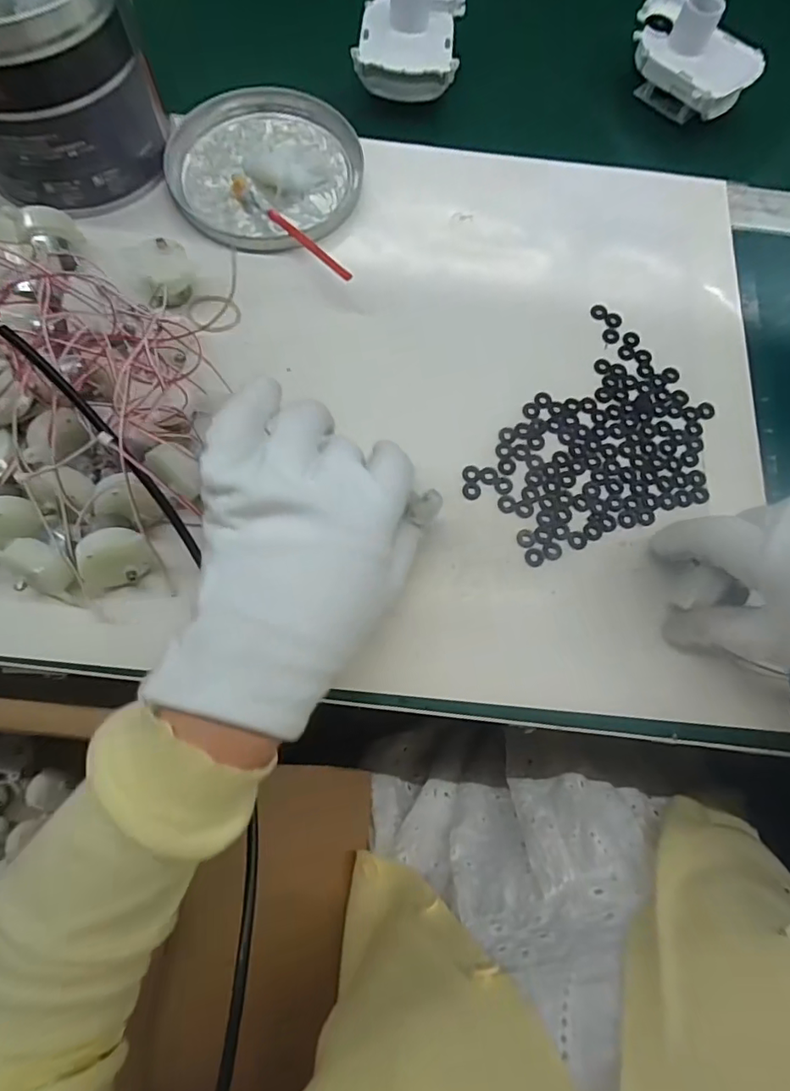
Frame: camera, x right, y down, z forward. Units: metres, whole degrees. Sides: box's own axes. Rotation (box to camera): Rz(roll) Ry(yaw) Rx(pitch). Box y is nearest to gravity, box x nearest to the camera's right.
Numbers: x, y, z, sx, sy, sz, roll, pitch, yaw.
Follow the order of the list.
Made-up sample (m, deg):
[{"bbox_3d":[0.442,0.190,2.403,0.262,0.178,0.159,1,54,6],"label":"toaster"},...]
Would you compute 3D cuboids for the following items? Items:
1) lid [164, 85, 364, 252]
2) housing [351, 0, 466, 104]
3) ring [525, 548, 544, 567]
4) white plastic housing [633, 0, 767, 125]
[{"bbox_3d":[-0.092,-0.264,0.364,0.127,0.020,0.133,1,73,-3],"label":"lid"},{"bbox_3d":[0.011,-0.368,0.376,0.070,0.050,0.089,7,73,-1],"label":"housing"},{"bbox_3d":[0.078,0.006,0.291,0.010,0.004,0.011,1,70,-2],"label":"ring"},{"bbox_3d":[0.215,-0.361,0.385,0.099,0.055,0.059,44,76,10],"label":"white plastic housing"}]

